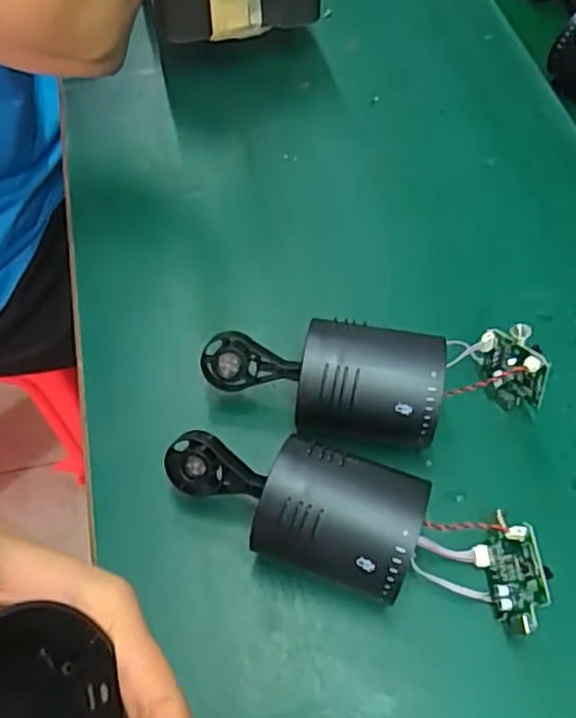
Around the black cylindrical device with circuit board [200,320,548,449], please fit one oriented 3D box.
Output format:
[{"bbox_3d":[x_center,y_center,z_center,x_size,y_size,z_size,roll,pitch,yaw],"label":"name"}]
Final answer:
[{"bbox_3d":[0.042,0.015,0.335,0.168,0.054,0.057,2,58,0],"label":"black cylindrical device with circuit board"}]

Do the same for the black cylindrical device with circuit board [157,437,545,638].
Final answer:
[{"bbox_3d":[0.025,0.075,0.297,0.167,0.053,0.051,14,59,7],"label":"black cylindrical device with circuit board"}]

